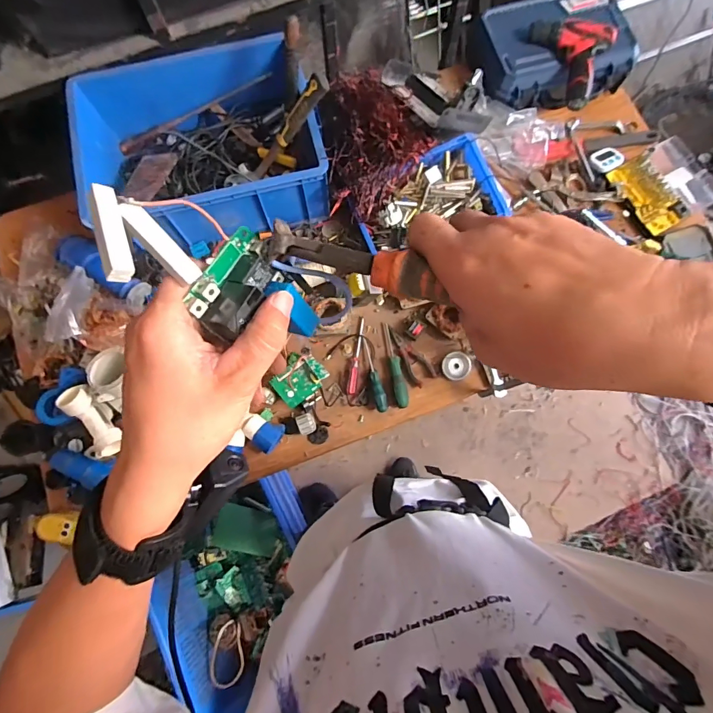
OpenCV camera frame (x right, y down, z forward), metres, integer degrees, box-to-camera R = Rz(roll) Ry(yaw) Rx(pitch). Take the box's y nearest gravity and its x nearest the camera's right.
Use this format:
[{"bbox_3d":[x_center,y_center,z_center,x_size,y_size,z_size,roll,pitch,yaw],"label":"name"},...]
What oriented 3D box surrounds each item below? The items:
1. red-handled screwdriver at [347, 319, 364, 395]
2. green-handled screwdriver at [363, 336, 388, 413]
[{"bbox_3d":[0.000,-0.002,0.888,0.018,0.018,0.169,8,77,2],"label":"red-handled screwdriver"},{"bbox_3d":[0.040,0.035,0.875,0.024,0.024,0.169,-10,77,-2],"label":"green-handled screwdriver"}]

